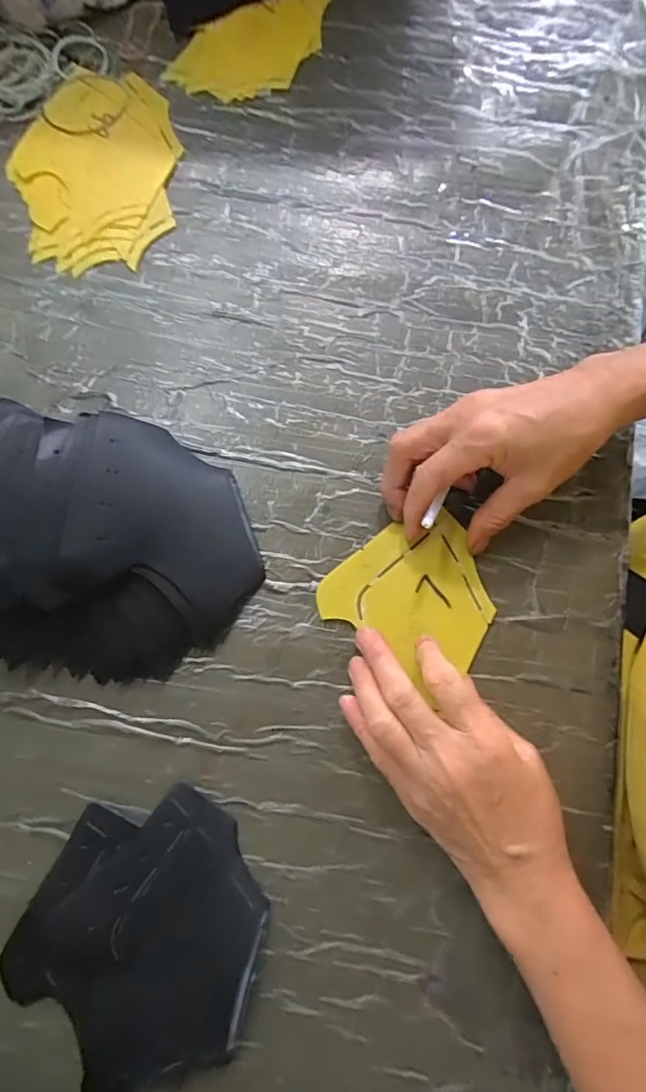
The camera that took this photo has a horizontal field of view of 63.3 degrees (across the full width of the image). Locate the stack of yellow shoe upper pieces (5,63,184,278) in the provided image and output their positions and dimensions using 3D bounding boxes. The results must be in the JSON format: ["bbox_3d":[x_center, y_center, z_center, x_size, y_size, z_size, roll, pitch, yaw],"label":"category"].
[{"bbox_3d":[-0.168,-0.281,0.388,0.115,0.011,0.161,3,79,0],"label":"stack of yellow shoe upper pieces"}]

